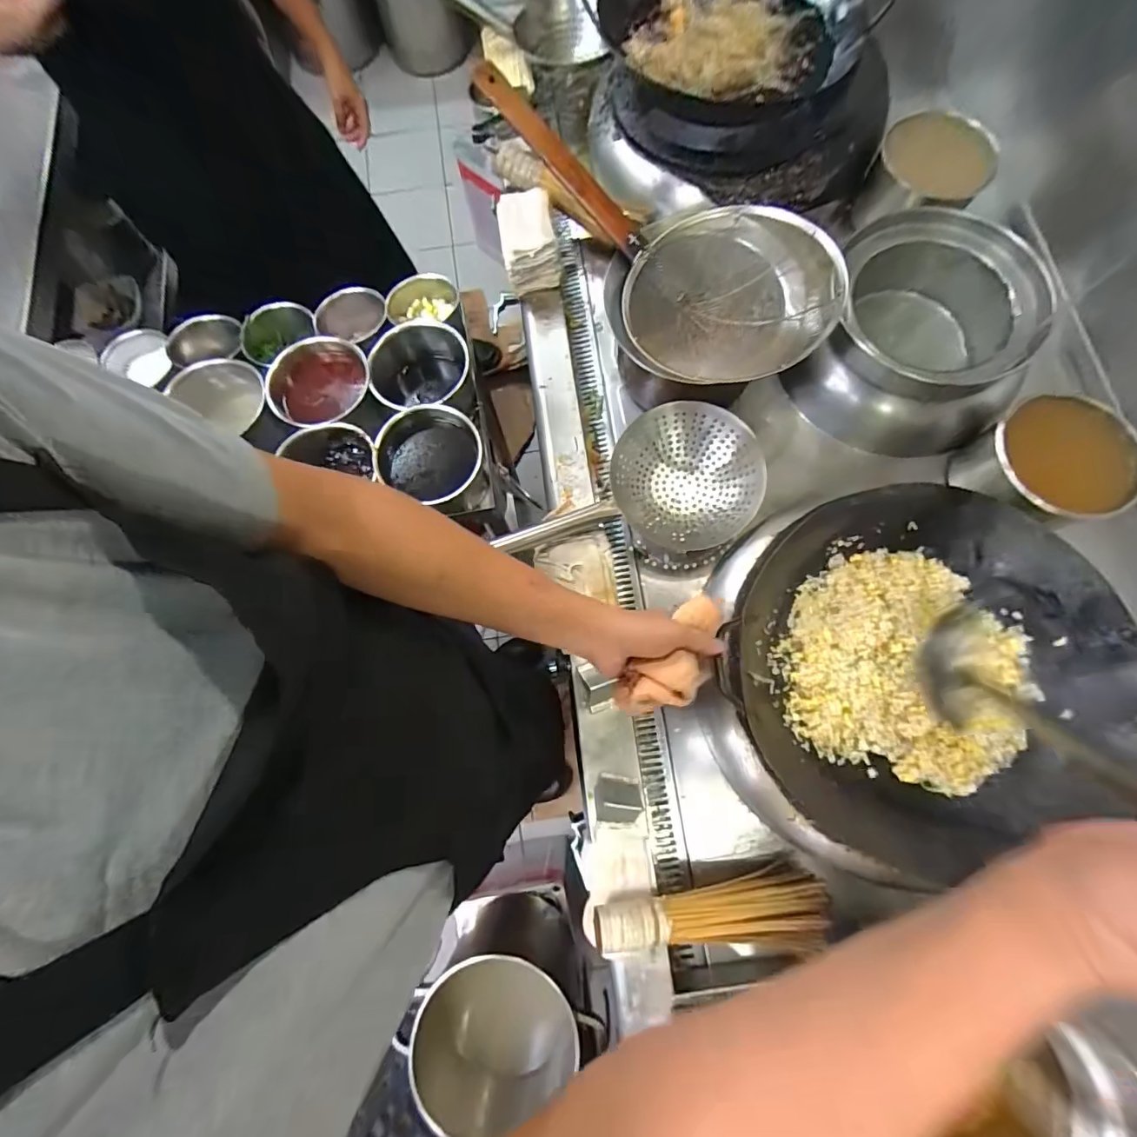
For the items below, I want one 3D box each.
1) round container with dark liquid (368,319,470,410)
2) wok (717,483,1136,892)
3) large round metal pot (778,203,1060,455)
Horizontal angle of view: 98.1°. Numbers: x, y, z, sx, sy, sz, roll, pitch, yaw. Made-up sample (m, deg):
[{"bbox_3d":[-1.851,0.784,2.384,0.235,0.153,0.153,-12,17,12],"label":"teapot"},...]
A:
[{"bbox_3d":[-0.233,-0.306,0.803,0.153,0.119,0.166,0,76,0],"label":"round container with dark liquid"},{"bbox_3d":[0.418,0.127,0.593,0.405,0.129,0.424,-39,79,-9],"label":"wok"},{"bbox_3d":[0.552,-0.355,0.789,0.301,0.209,0.269,27,78,7],"label":"large round metal pot"}]

